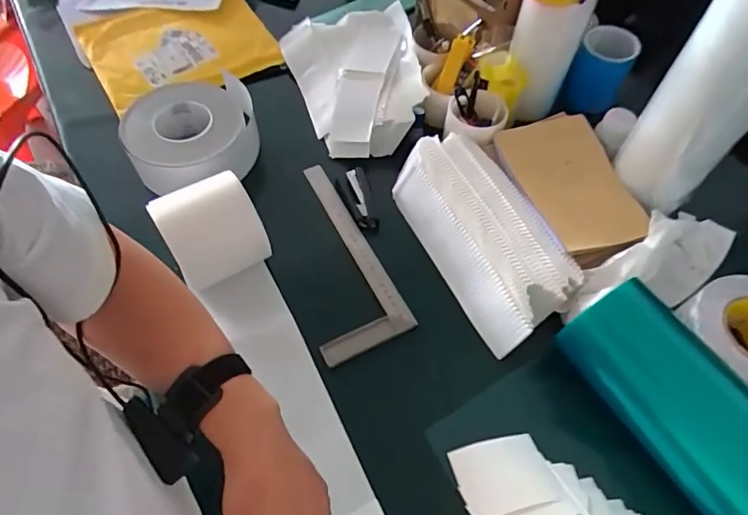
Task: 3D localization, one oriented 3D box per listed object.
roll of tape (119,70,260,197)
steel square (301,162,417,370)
[{"bbox_3d":[-0.272,-0.185,0.727,0.181,0.077,0.197,0,59,-1],"label":"roll of tape"},{"bbox_3d":[-0.061,-0.005,0.658,0.120,0.016,0.300,-19,60,-16],"label":"steel square"}]

